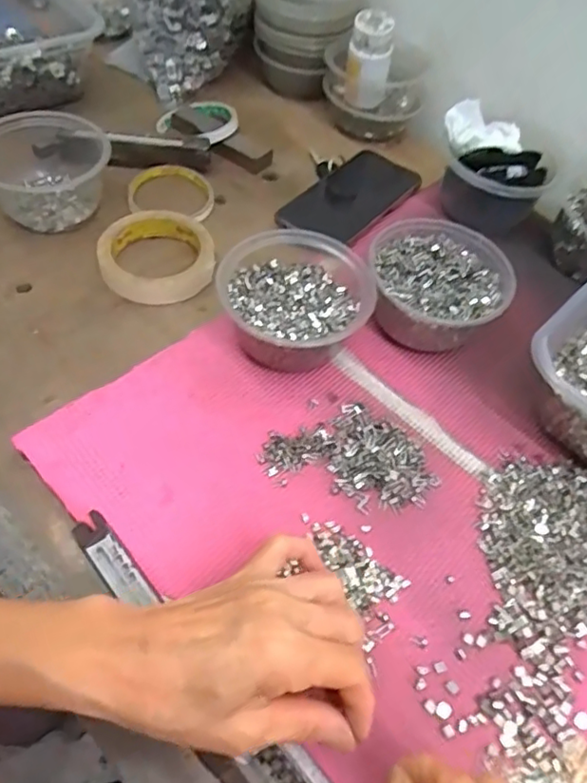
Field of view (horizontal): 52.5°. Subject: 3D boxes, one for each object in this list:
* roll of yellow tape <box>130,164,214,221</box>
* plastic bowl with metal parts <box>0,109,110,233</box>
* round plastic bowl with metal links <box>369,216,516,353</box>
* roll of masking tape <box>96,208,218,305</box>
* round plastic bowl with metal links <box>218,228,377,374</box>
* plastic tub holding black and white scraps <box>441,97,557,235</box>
[{"bbox_3d":[-0.120,-0.201,0.589,0.080,0.010,0.080,2,56,-3],"label":"roll of yellow tape"},{"bbox_3d":[-0.225,-0.206,0.543,0.109,0.054,0.104,2,56,-3],"label":"plastic bowl with metal parts"},{"bbox_3d":[0.117,-0.087,0.493,0.110,0.055,0.116,4,54,-5],"label":"round plastic bowl with metal links"},{"bbox_3d":[-0.120,-0.123,0.526,0.094,0.022,0.100,4,54,-5],"label":"roll of masking tape"},{"bbox_3d":[0.002,-0.067,0.466,0.112,0.055,0.113,4,54,-5],"label":"round plastic bowl with metal links"},{"bbox_3d":[0.190,-0.212,0.575,0.108,0.078,0.083,40,59,19],"label":"plastic tub holding black and white scraps"}]

